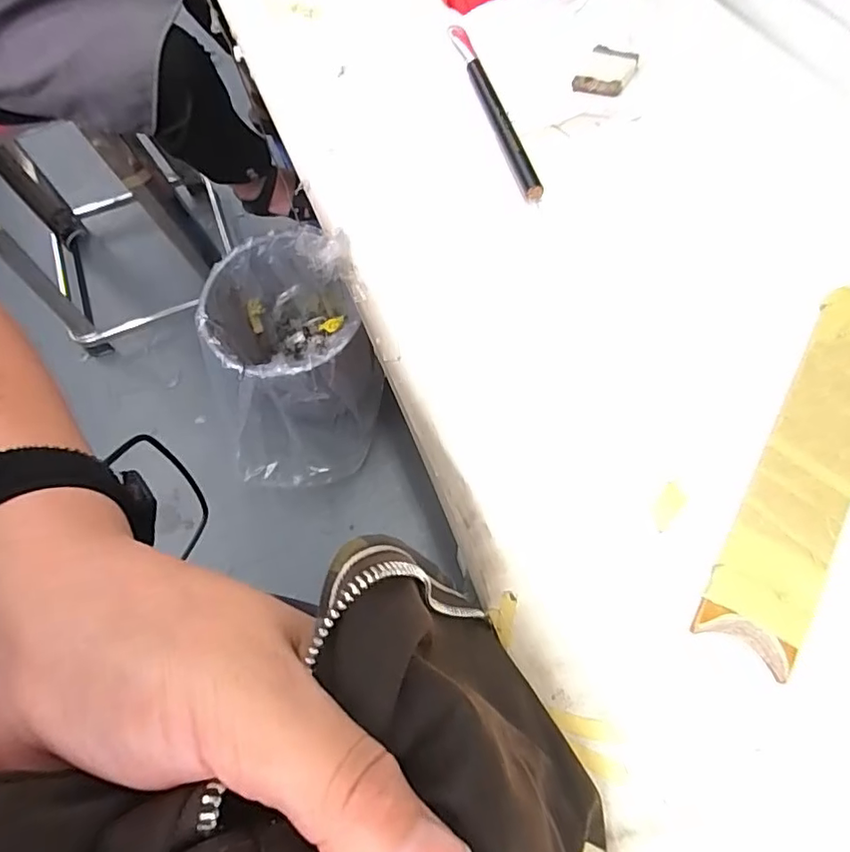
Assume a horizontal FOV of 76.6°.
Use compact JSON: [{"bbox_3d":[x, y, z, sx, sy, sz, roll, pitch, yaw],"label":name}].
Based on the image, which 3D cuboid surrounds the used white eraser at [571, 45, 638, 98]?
[{"bbox_3d":[0.107,-0.208,0.314,0.030,0.009,0.037,28,72,11],"label":"used white eraser"}]

